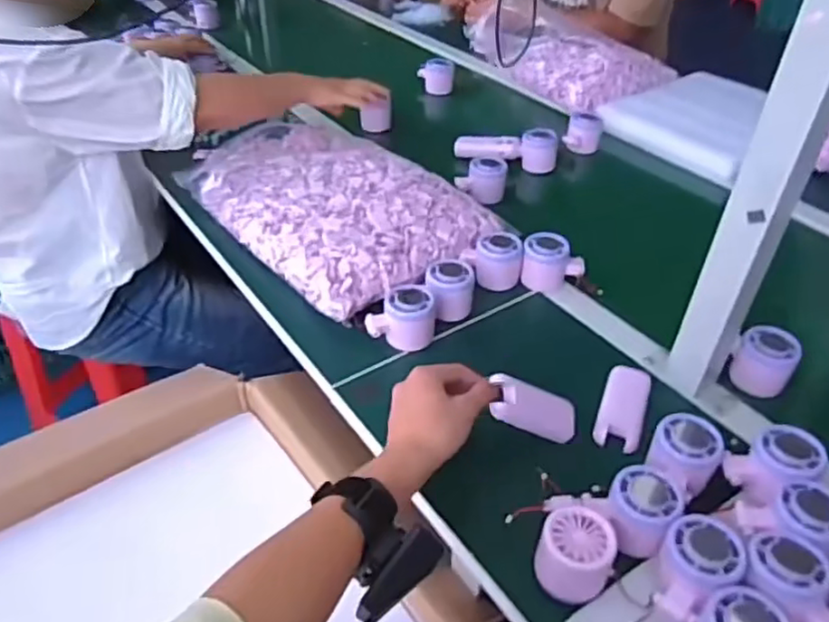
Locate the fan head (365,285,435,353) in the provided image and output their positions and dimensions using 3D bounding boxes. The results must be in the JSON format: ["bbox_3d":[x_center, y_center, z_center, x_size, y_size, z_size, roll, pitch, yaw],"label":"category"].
[{"bbox_3d":[-0.015,0.007,0.726,0.076,0.056,0.056,3,40,3],"label":"fan head"}]

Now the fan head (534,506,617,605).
[{"bbox_3d":[0.125,0.190,0.507,0.057,0.054,0.050,15,42,17],"label":"fan head"}]

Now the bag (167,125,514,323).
[{"bbox_3d":[-0.139,-0.183,0.925,0.274,0.062,0.489,-28,47,-30],"label":"bag"}]

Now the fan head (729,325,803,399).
[{"bbox_3d":[0.368,0.053,0.686,0.058,0.056,0.048,30,47,30],"label":"fan head"}]

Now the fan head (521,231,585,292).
[{"bbox_3d":[0.173,-0.061,0.811,0.076,0.052,0.051,2,39,2],"label":"fan head"}]

